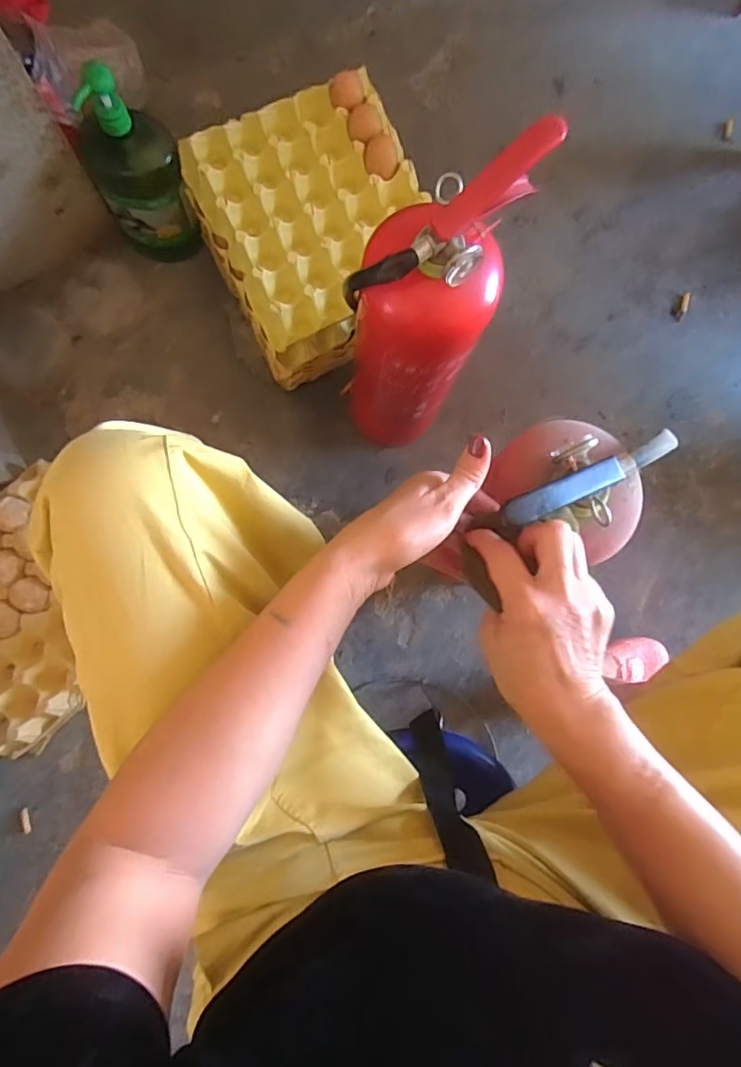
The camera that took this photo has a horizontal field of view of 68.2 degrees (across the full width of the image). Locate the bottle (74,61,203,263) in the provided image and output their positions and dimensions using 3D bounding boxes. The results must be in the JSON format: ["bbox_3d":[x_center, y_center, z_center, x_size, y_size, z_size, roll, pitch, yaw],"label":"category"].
[{"bbox_3d":[-0.303,-0.466,0.724,0.111,0.261,0.093,-26,86,-7],"label":"bottle"}]

